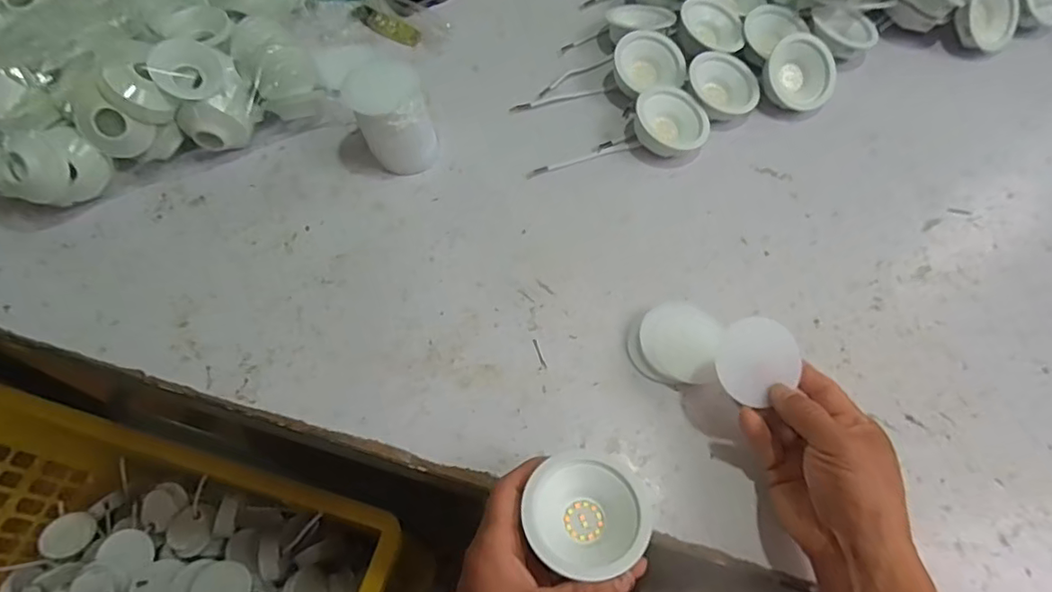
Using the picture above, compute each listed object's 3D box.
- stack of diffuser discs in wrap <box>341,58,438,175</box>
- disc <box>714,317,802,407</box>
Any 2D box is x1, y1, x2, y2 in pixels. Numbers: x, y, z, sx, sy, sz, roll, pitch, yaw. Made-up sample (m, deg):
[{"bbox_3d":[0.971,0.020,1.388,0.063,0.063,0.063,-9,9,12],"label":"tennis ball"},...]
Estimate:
[{"bbox_3d":[-0.117,-0.155,0.514,0.069,0.080,0.058,-11,61,-7],"label":"stack of diffuser discs in wrap"},{"bbox_3d":[0.152,0.041,0.384,0.055,0.004,0.051,0,81,-2],"label":"disc"}]

